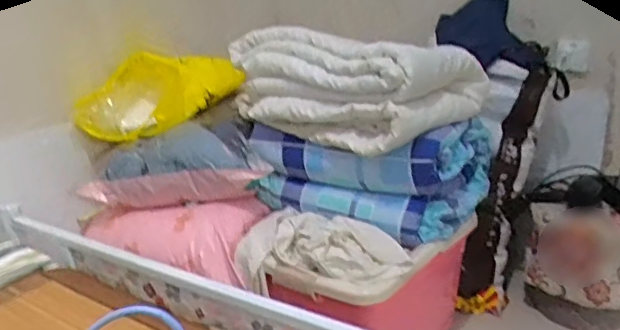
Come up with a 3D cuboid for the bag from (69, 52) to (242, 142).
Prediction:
[{"bbox_3d":[-0.419,-0.217,1.689,0.323,0.190,0.398,7,21,24],"label":"bag"}]

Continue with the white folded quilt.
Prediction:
[{"bbox_3d":[0.109,-0.234,1.546,0.589,0.223,0.469,12,23,33],"label":"white folded quilt"}]

